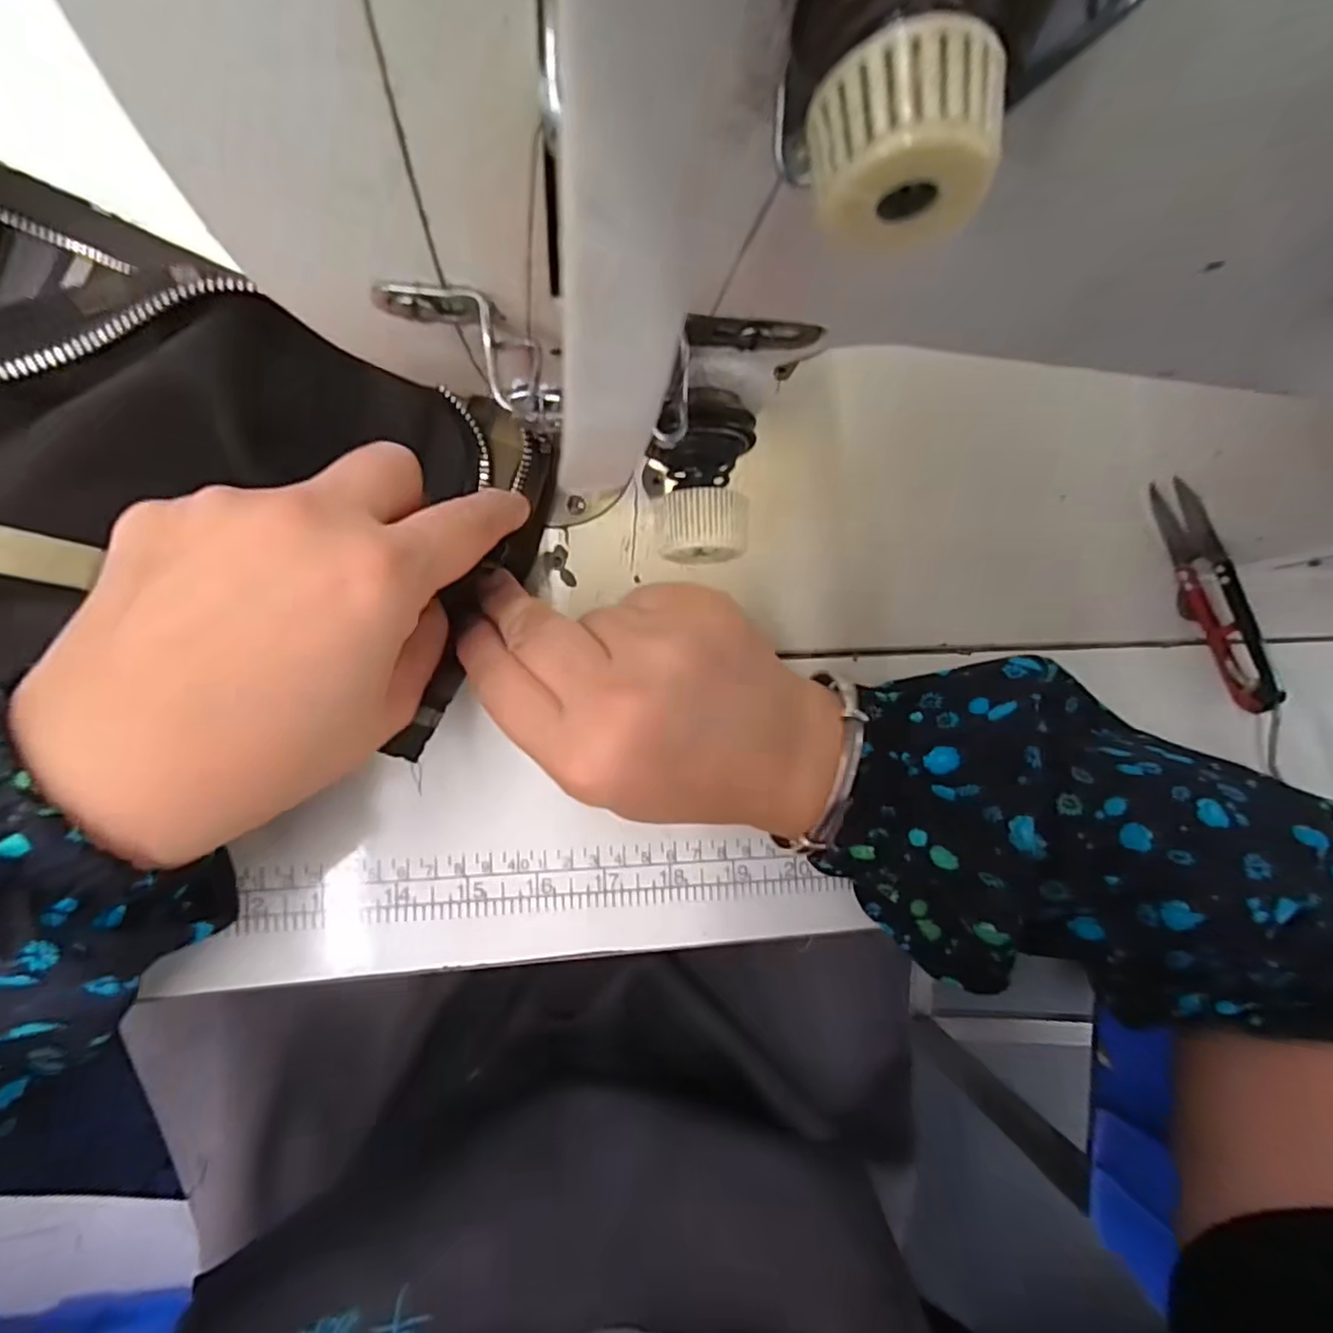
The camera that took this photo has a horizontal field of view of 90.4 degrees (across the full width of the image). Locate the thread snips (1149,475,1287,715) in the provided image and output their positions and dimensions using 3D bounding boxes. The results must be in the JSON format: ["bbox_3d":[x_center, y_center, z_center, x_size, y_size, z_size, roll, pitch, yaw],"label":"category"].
[{"bbox_3d":[0.236,-0.030,0.285,0.015,0.027,0.105,-30,92,-9],"label":"thread snips"}]

